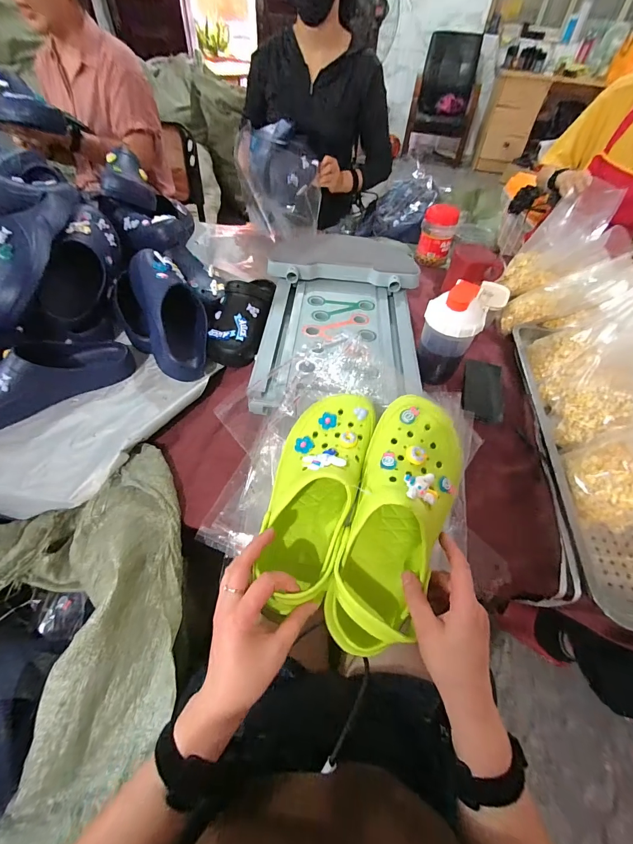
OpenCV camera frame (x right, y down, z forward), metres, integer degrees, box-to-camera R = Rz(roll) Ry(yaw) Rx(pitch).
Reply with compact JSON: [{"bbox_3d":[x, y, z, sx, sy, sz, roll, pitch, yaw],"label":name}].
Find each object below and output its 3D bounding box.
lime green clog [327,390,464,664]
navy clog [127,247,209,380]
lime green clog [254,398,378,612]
[{"bbox_3d":[0.094,0.109,0.395,0.108,0.088,0.289,18,78,10],"label":"lime green clog"},{"bbox_3d":[-0.282,-0.225,0.672,0.115,0.072,0.298,-18,77,-17],"label":"navy clog"},{"bbox_3d":[-0.004,0.084,0.436,0.107,0.092,0.274,16,74,8],"label":"lime green clog"}]

